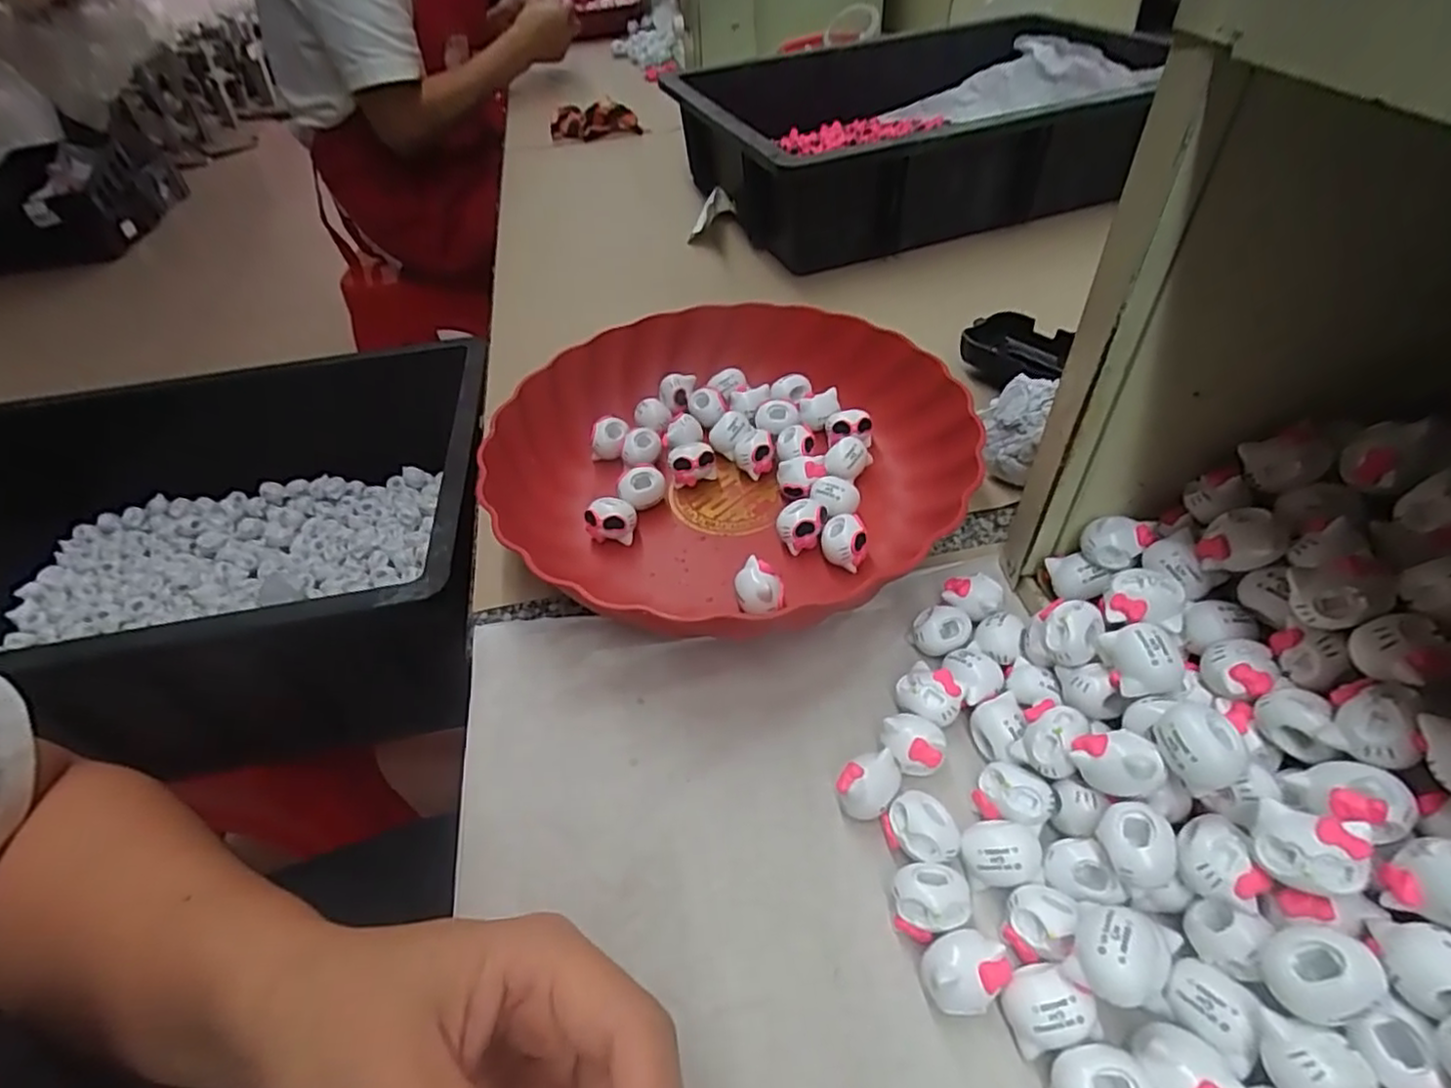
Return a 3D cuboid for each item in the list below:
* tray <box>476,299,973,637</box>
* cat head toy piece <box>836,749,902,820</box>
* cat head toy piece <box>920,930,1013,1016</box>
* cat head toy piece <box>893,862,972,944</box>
[{"bbox_3d":[0.005,-0.050,0.364,0.228,0.050,0.231,20,50,22],"label":"tray"},{"bbox_3d":[0.054,0.092,0.254,0.020,0.019,0.024,31,55,30],"label":"cat head toy piece"},{"bbox_3d":[0.073,0.134,0.212,0.023,0.021,0.022,-2,45,2],"label":"cat head toy piece"},{"bbox_3d":[0.068,0.120,0.227,0.024,0.021,0.022,2,45,6],"label":"cat head toy piece"}]

